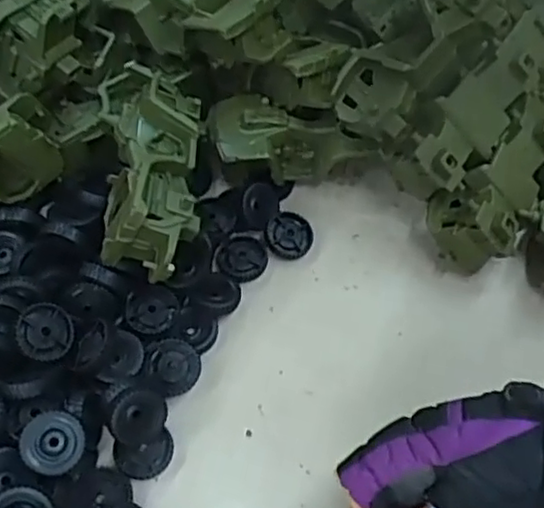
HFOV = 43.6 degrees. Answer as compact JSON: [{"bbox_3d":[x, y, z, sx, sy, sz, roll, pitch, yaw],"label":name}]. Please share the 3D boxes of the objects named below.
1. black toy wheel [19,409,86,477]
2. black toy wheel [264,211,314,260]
[{"bbox_3d":[-0.151,0.130,0.468,0.042,0.011,0.042,1,77,-6],"label":"black toy wheel"},{"bbox_3d":[0.015,-0.017,0.620,0.043,0.012,0.046,2,58,-3],"label":"black toy wheel"}]

